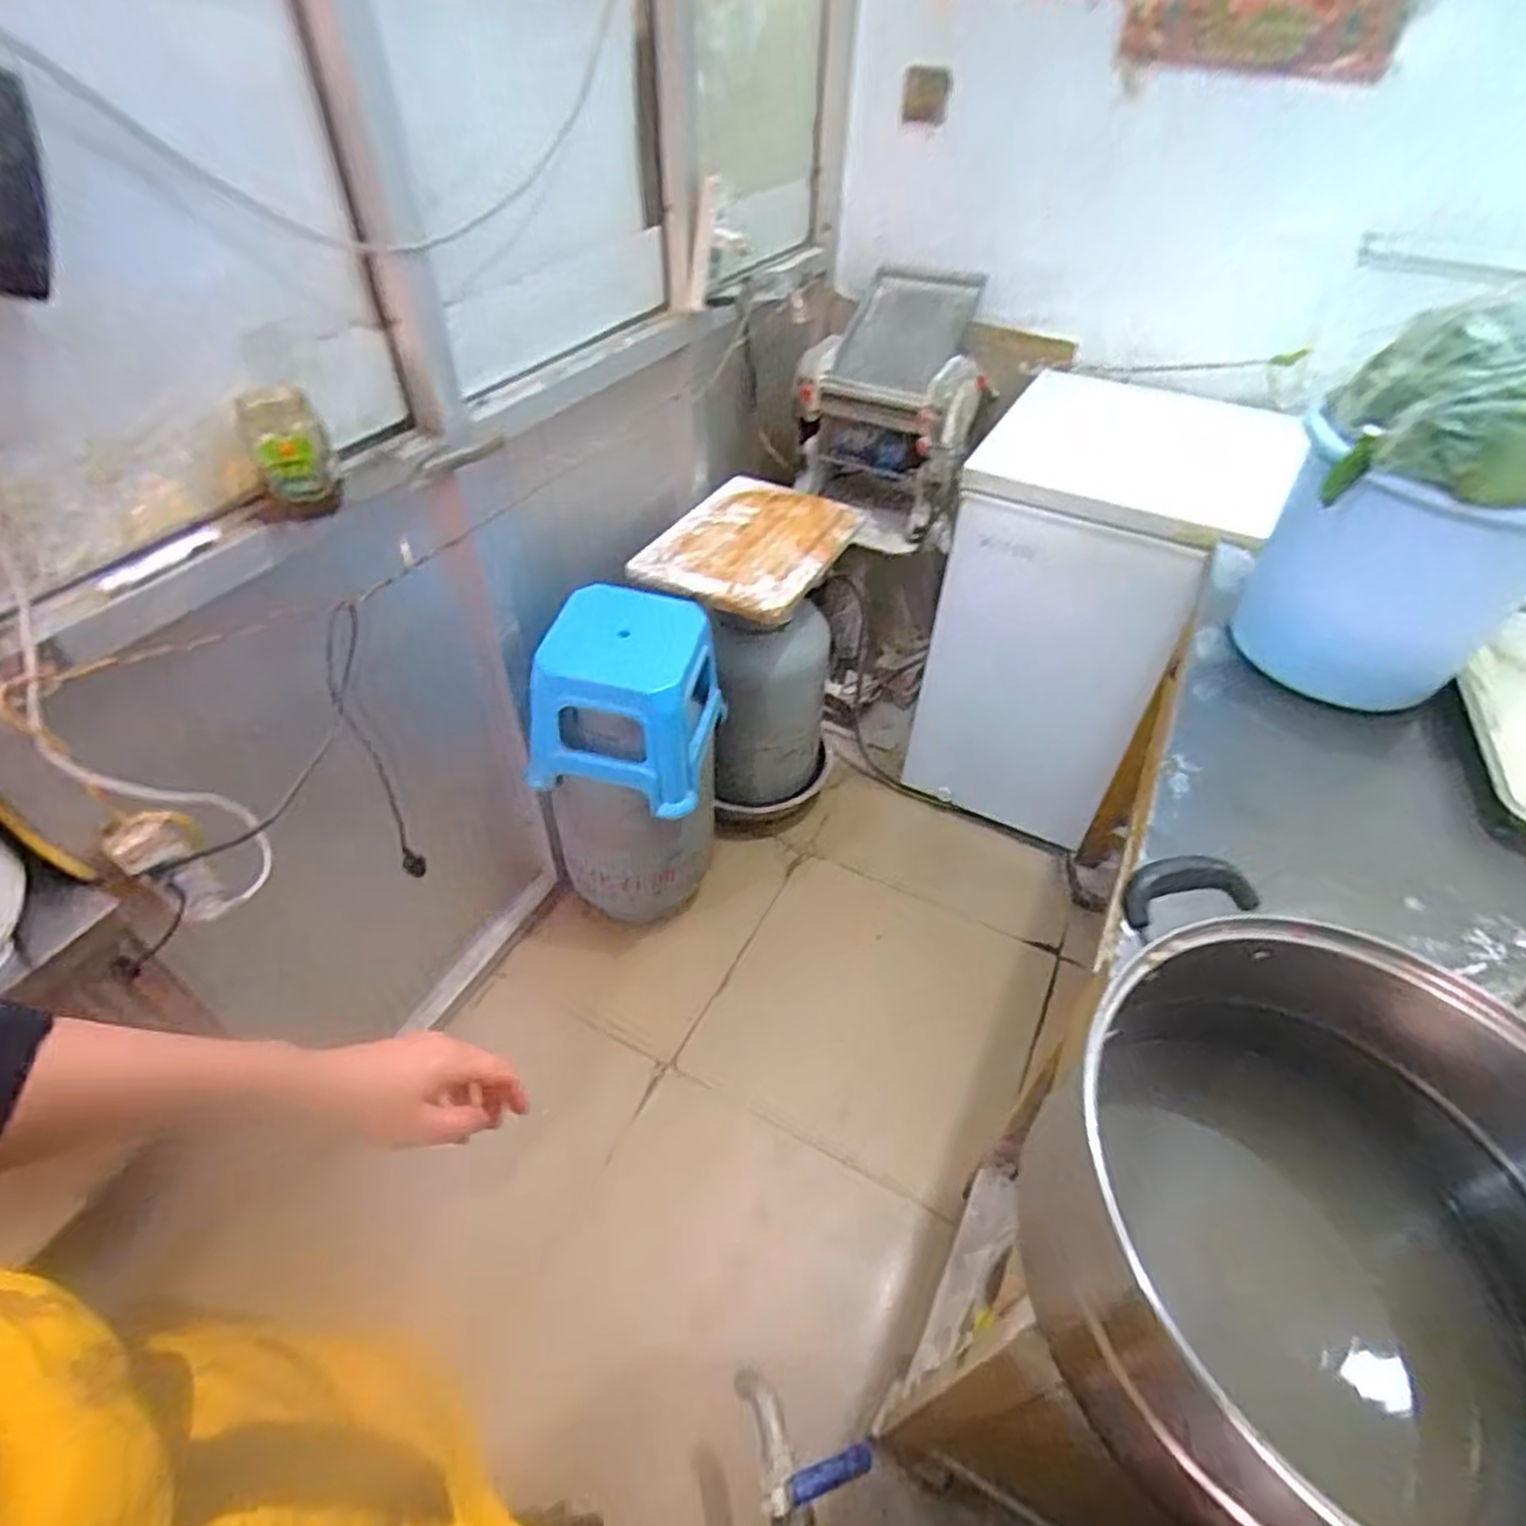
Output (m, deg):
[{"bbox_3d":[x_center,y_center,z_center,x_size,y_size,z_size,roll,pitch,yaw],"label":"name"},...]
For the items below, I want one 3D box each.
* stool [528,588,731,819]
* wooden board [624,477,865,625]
[{"bbox_3d":[-0.232,-0.128,1.354,0.294,0.265,0.297,7,45,4],"label":"stool"},{"bbox_3d":[-0.021,-0.442,1.514,0.324,0.031,0.466,19,48,16],"label":"wooden board"}]

